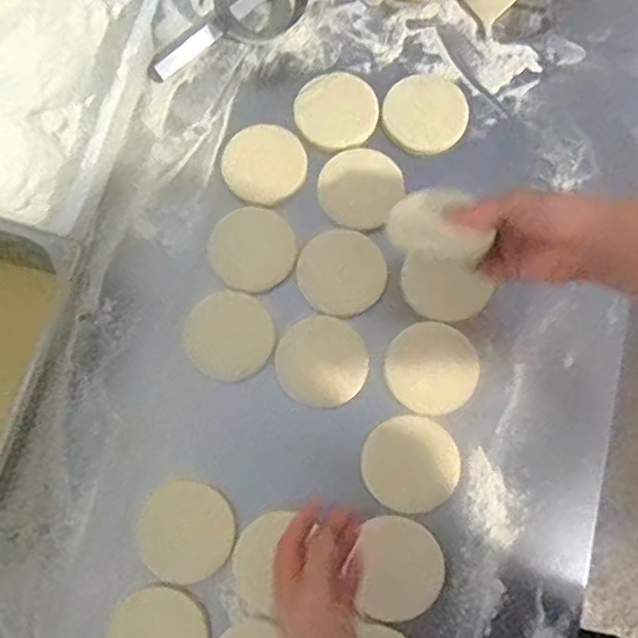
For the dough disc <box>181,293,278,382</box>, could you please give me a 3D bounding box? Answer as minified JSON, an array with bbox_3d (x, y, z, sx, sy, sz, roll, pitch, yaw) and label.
[{"bbox_3d":[-0.094,0.017,0.667,0.089,0.012,0.090,0,77,0],"label":"dough disc"}]

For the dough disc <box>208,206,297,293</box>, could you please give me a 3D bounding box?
[{"bbox_3d":[-0.071,-0.076,0.688,0.090,0.012,0.090,0,77,0],"label":"dough disc"}]

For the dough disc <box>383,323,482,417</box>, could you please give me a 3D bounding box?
[{"bbox_3d":[0.117,0.051,0.654,0.091,0.016,0.092,0,77,0],"label":"dough disc"}]

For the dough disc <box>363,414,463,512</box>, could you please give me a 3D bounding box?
[{"bbox_3d":[0.093,0.146,0.638,0.093,0.011,0.094,0,77,0],"label":"dough disc"}]

